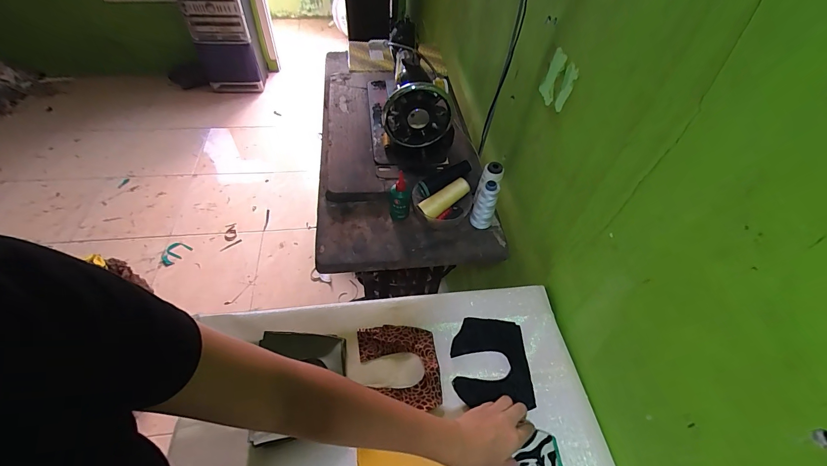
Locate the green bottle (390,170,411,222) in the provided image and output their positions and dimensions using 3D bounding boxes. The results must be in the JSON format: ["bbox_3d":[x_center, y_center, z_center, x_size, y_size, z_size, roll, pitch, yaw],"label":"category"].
[{"bbox_3d":[-0.027,-0.069,0.716,0.038,0.103,0.039,1,51,-4],"label":"green bottle"}]

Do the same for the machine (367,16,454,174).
[{"bbox_3d":[-0.016,-0.342,0.841,0.173,0.209,0.383,-3,52,-7],"label":"machine"}]

